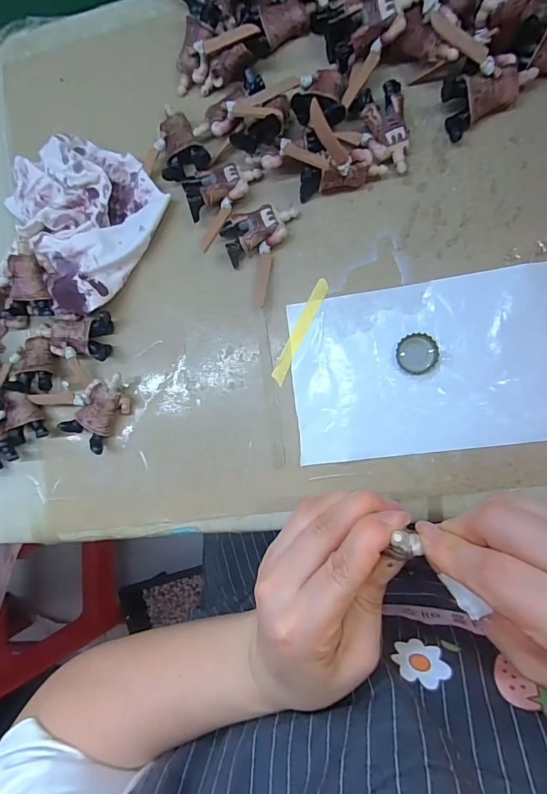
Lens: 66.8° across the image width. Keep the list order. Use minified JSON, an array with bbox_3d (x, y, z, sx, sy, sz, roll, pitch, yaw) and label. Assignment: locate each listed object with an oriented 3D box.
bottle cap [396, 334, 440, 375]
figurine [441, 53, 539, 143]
[{"bbox_3d":[0.102,-0.030,0.294,0.027,0.006,0.028,0,87,11],"label":"bottle cap"},{"bbox_3d":[0.146,-0.204,0.278,0.058,0.024,0.032,-21,88,8],"label":"figurine"}]

